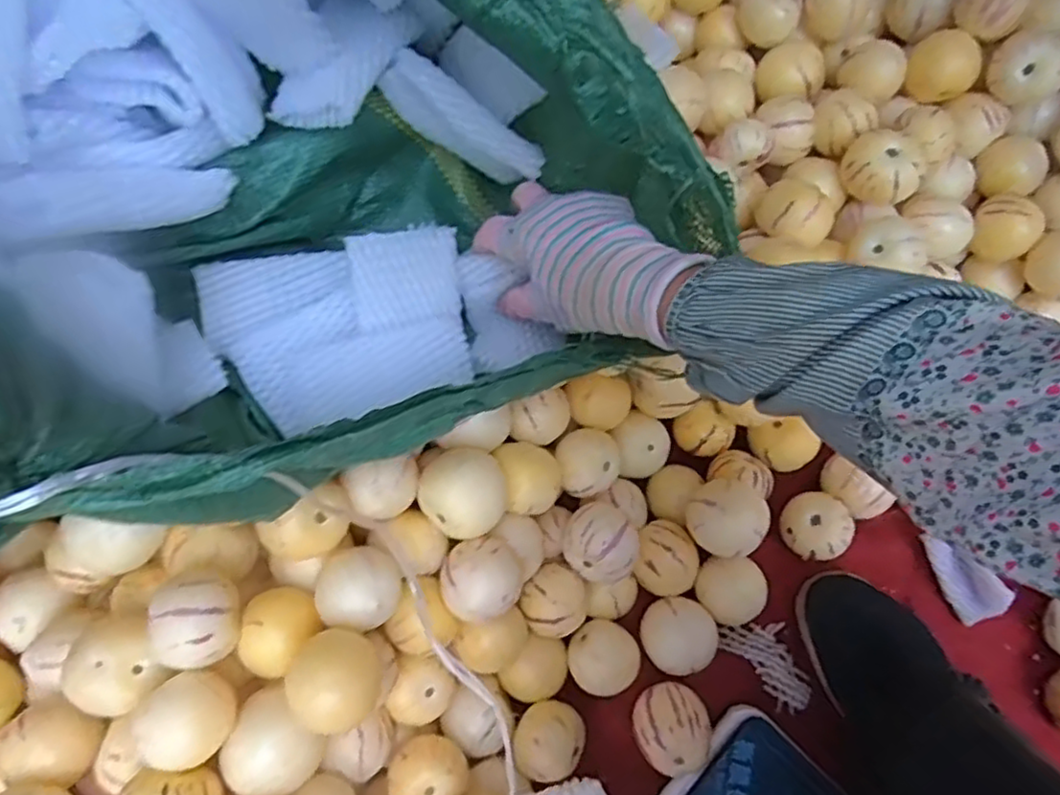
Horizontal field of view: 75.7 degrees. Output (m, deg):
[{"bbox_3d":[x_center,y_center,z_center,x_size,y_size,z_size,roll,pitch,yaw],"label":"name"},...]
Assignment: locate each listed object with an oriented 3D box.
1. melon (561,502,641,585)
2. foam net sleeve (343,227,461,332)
[{"bbox_3d":[0.052,0.106,0.499,0.053,0.054,0.056,0,73,0],"label":"melon"},{"bbox_3d":[-0.072,-0.071,0.401,0.065,0.005,0.052,-16,114,-29],"label":"foam net sleeve"}]

